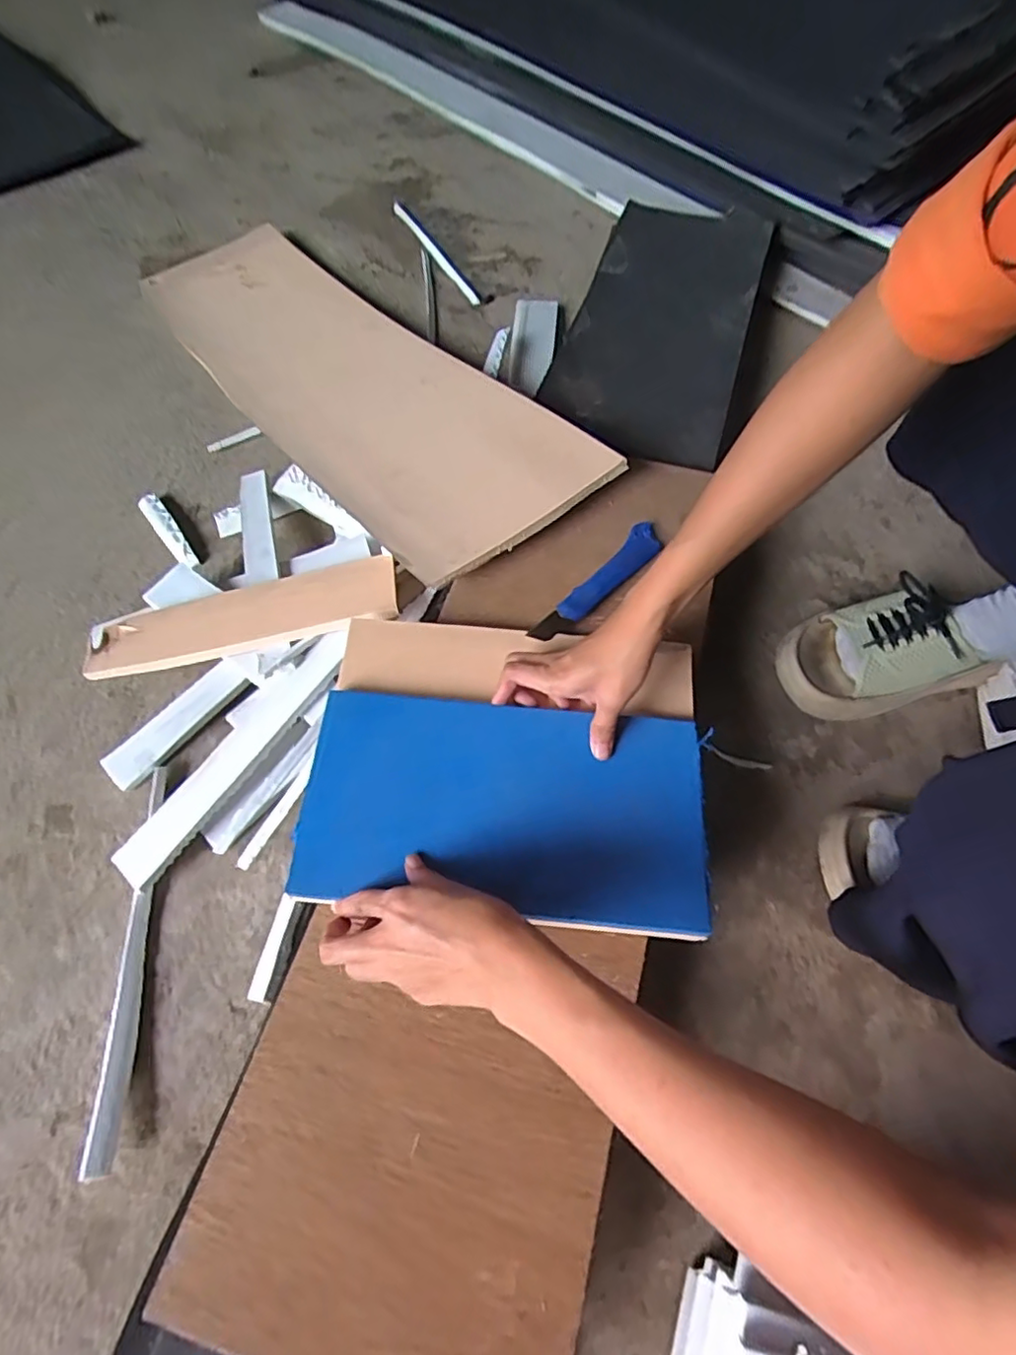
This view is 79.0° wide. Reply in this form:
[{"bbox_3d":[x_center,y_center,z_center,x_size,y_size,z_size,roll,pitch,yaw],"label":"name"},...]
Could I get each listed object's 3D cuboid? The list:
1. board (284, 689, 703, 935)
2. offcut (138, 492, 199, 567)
[{"bbox_3d":[-0.004,0.091,0.445,0.280,0.010,0.148,5,64,2],"label":"board"},{"bbox_3d":[-0.372,-0.163,0.671,0.022,0.020,0.120,-35,67,-17],"label":"offcut"}]

